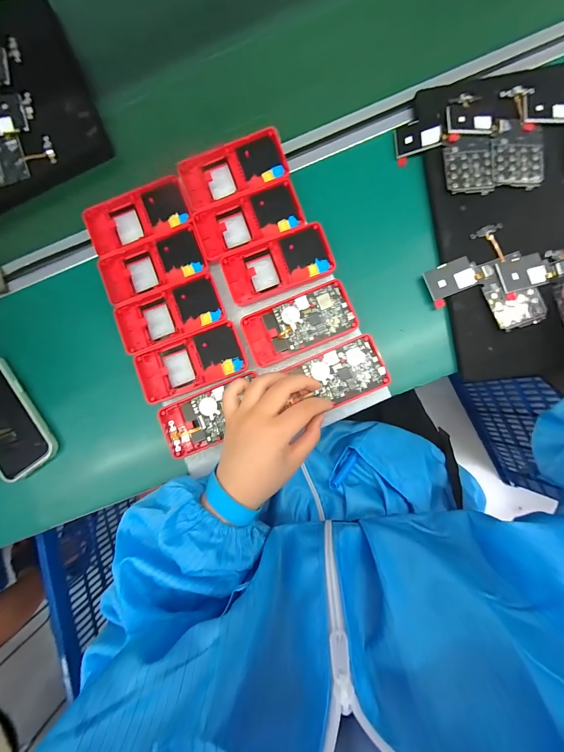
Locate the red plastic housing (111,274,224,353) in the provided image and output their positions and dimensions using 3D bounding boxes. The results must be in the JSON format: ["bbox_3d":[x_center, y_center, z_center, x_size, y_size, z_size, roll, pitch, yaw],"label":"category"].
[{"bbox_3d":[-0.130,-0.072,0.334,0.119,0.014,0.062,-22,85,2],"label":"red plastic housing"}]

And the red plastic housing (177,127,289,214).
[{"bbox_3d":[-0.058,-0.241,0.332,0.123,0.012,0.064,-20,85,2],"label":"red plastic housing"}]

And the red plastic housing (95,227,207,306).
[{"bbox_3d":[-0.152,-0.130,0.340,0.120,0.015,0.063,-19,85,2],"label":"red plastic housing"}]

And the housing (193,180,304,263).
[{"bbox_3d":[-0.039,-0.183,0.337,0.120,0.016,0.061,-21,85,2],"label":"housing"}]

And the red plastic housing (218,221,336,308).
[{"bbox_3d":[-0.005,-0.128,0.327,0.121,0.011,0.061,-20,85,2],"label":"red plastic housing"}]

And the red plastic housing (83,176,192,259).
[{"bbox_3d":[-0.171,-0.192,0.345,0.118,0.025,0.072,-20,85,2],"label":"red plastic housing"}]

